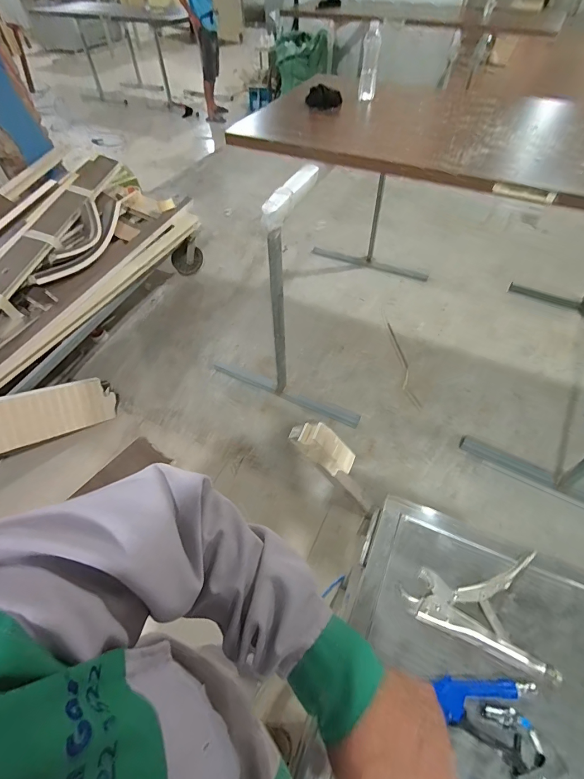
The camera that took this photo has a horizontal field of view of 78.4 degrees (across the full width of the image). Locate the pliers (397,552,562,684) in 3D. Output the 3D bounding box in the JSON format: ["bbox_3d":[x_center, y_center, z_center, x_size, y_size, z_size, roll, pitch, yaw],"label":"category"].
[{"bbox_3d":[0.278,0.328,0.547,0.209,0.023,0.154,4,52,5],"label":"pliers"}]

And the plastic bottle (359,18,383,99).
[{"bbox_3d":[0.297,-1.239,1.368,0.064,0.220,0.053,9,53,8],"label":"plastic bottle"}]

